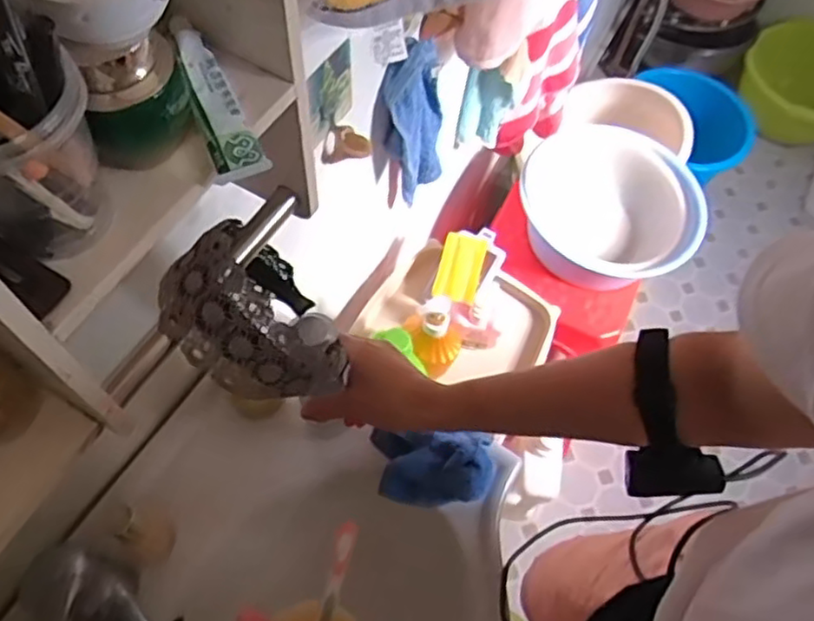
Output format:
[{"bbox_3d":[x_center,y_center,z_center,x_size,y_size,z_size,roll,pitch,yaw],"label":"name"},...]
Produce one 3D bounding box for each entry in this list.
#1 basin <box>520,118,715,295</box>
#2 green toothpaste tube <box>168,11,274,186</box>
[{"bbox_3d":[0.352,-0.167,1.150,0.270,0.117,0.280,1,62,-3],"label":"basin"},{"bbox_3d":[-0.100,-0.113,0.344,0.024,0.014,0.109,-20,65,-14],"label":"green toothpaste tube"}]

